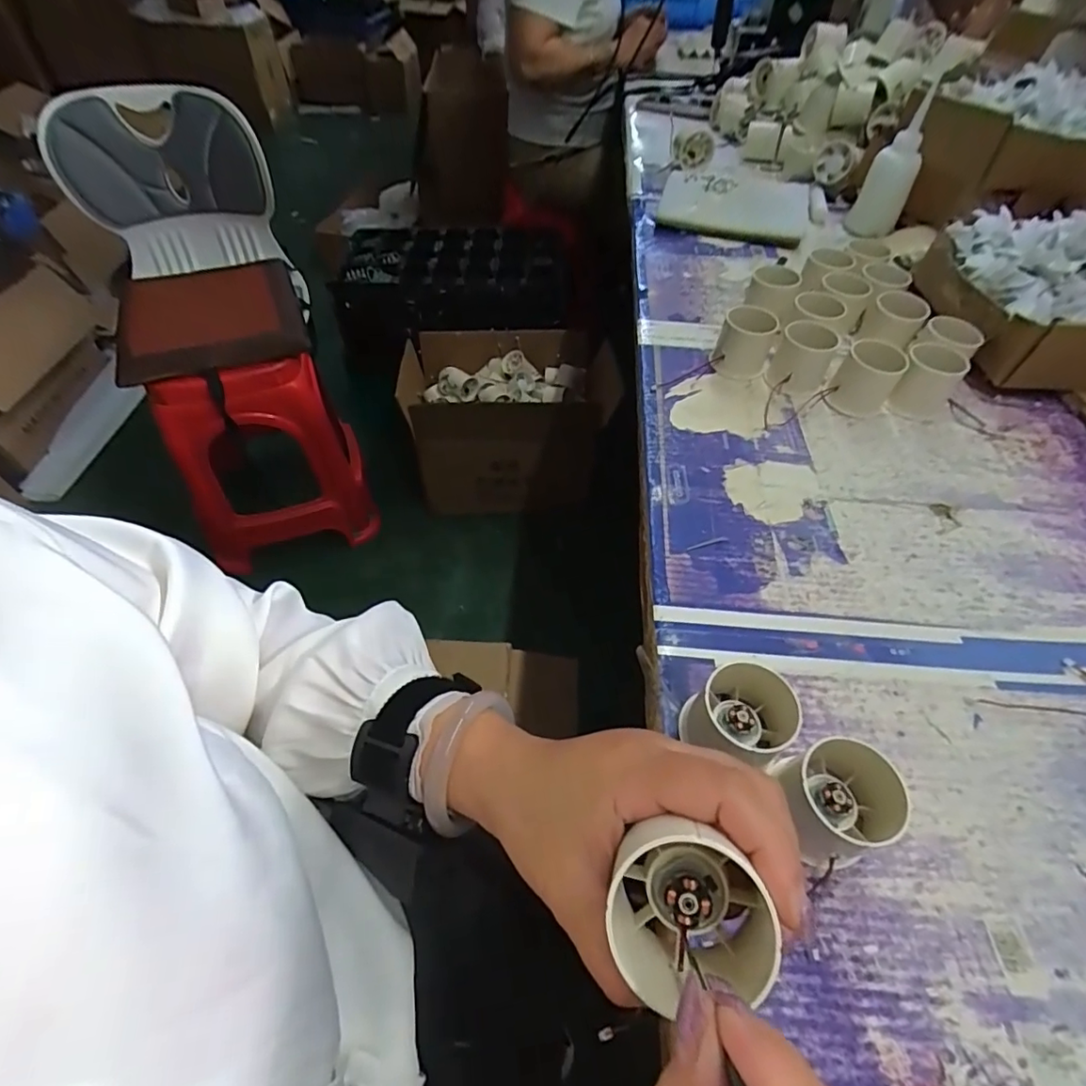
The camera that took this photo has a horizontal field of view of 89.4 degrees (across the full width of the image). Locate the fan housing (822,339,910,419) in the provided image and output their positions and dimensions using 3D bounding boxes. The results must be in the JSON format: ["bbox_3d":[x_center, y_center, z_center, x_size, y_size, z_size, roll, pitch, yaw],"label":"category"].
[{"bbox_3d":[0.301,-0.152,0.509,0.051,0.055,0.040,33,59,22],"label":"fan housing"}]

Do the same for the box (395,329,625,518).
[{"bbox_3d":[-0.070,-0.280,1.326,0.470,0.324,0.294,-5,52,-6],"label":"box"}]

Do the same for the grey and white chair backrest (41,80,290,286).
[{"bbox_3d":[-0.659,-0.623,0.984,0.318,0.305,0.081,-13,53,-13],"label":"grey and white chair backrest"}]

